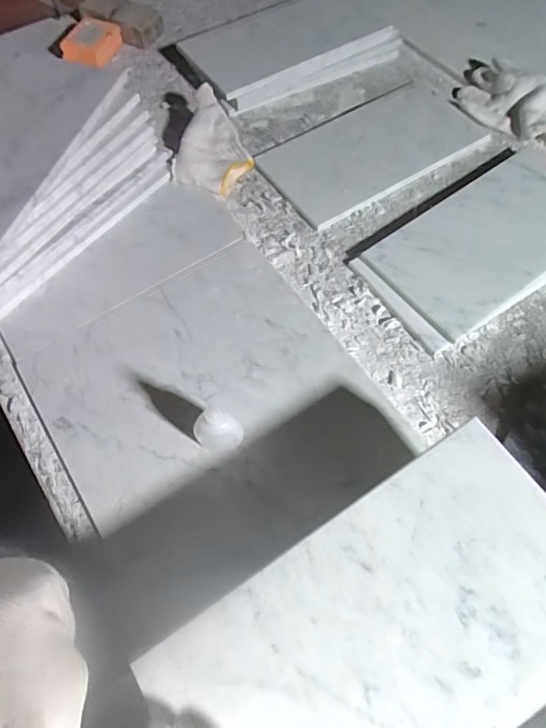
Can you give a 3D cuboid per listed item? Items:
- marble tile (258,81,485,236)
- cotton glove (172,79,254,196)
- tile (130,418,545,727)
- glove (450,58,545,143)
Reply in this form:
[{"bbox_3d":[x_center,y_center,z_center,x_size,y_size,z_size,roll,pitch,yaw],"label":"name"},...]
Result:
[{"bbox_3d":[0.138,-0.307,0.661,0.303,0.012,0.158,-30,67,-14],"label":"marble tile"},{"bbox_3d":[-0.073,-0.298,0.639,0.099,0.050,0.138,14,64,7],"label":"cotton glove"},{"bbox_3d":[0.081,0.172,0.315,0.287,0.010,0.153,-31,67,-15],"label":"tile"},{"bbox_3d":[0.347,-0.375,0.675,0.097,0.037,0.181,-41,70,-19],"label":"glove"}]

